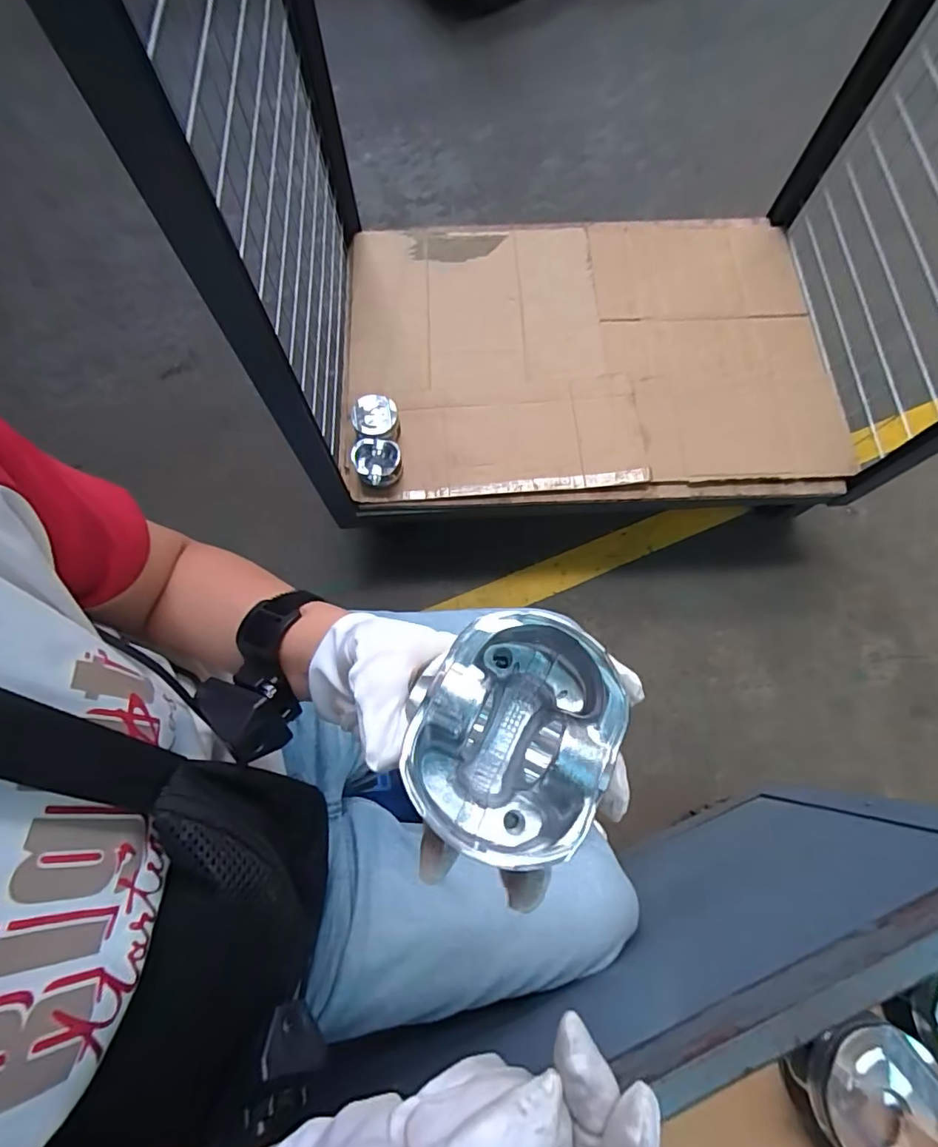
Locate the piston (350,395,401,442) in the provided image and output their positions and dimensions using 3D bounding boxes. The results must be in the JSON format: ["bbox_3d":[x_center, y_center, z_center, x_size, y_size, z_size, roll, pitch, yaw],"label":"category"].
[{"bbox_3d":[-0.176,-0.287,0.992,0.086,0.065,0.089,-7,72,-2],"label":"piston"}]

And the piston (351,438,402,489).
[{"bbox_3d":[-0.169,-0.205,0.973,0.089,0.058,0.079,-3,73,-2],"label":"piston"}]

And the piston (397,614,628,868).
[{"bbox_3d":[0.020,0.063,0.198,0.076,0.048,0.090,27,74,7],"label":"piston"}]

